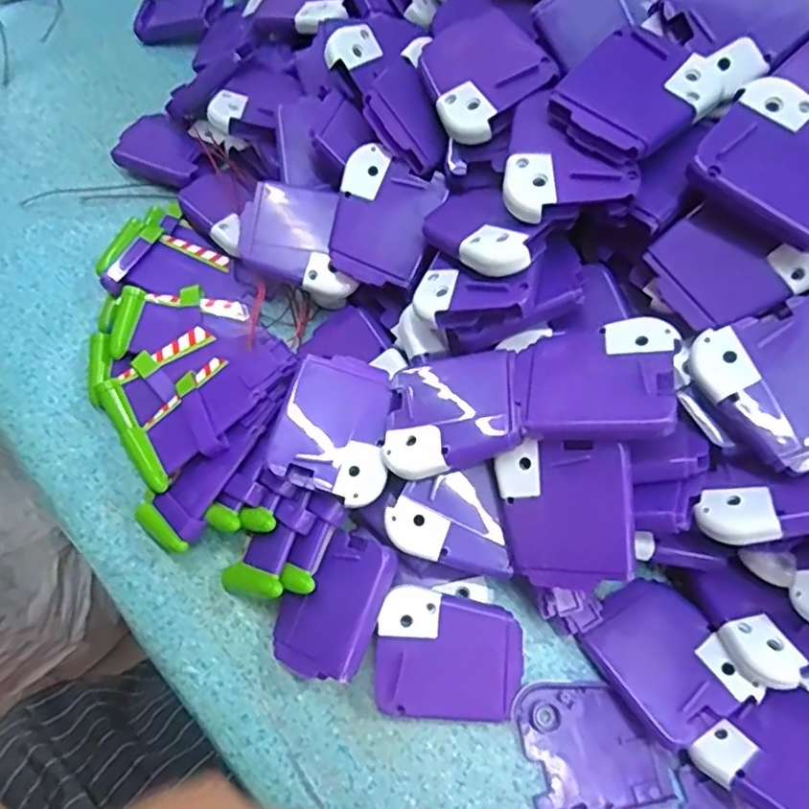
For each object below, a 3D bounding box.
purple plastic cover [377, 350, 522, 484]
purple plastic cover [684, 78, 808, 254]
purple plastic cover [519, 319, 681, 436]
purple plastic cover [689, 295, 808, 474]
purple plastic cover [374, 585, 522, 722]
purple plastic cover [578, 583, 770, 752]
[{"bbox_3d":[0.020,0.003,0.273,0.058,0.008,0.052,-13,56,19],"label":"purple plastic cover"},{"bbox_3d":[0.143,-0.088,0.238,0.059,0.014,0.051,36,72,15],"label":"purple plastic cover"},{"bbox_3d":[0.075,-0.009,0.252,0.060,0.005,0.050,-9,55,18],"label":"purple plastic cover"},{"bbox_3d":[0.143,-0.007,0.240,0.052,0.008,0.061,-23,71,10],"label":"purple plastic cover"},{"bbox_3d":[0.018,0.107,0.276,0.060,0.014,0.055,3,86,0],"label":"purple plastic cover"},{"bbox_3d":[0.109,0.107,0.270,0.048,0.012,0.058,-35,51,-10],"label":"purple plastic cover"}]

